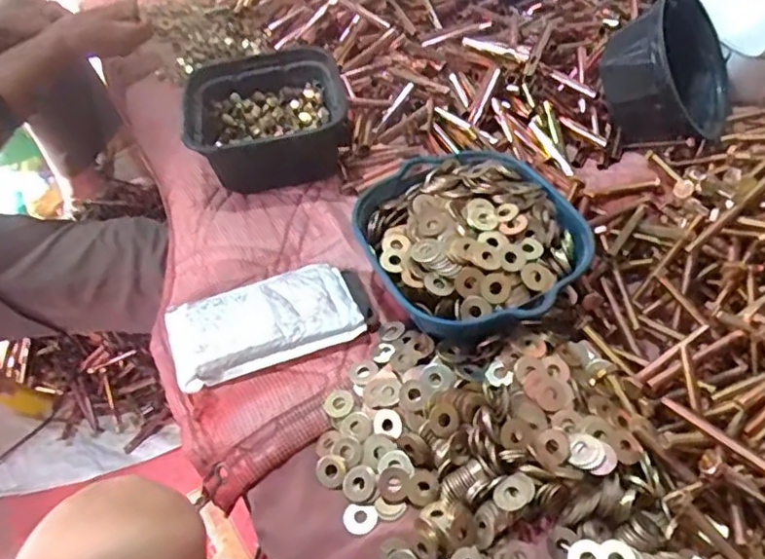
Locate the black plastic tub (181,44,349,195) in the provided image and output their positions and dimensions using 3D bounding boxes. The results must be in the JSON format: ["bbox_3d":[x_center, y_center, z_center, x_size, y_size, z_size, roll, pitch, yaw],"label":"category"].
[{"bbox_3d":[-0.126,-0.180,0.690,0.172,0.066,0.160,-13,50,-6],"label":"black plastic tub"}]

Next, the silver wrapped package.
[{"bbox_3d":[-0.106,0.035,0.556,0.162,0.027,0.093,-21,51,-12],"label":"silver wrapped package"}]

